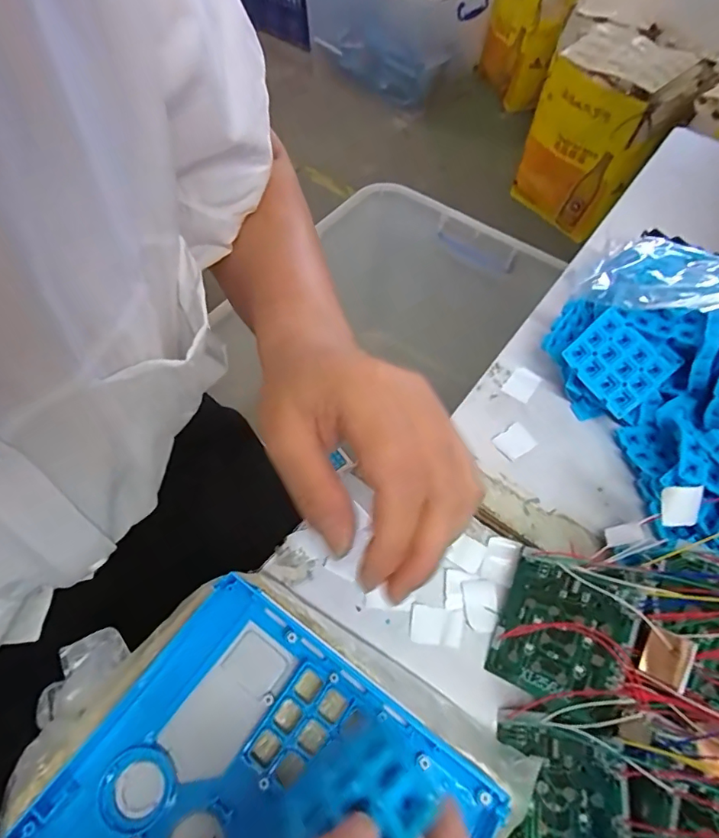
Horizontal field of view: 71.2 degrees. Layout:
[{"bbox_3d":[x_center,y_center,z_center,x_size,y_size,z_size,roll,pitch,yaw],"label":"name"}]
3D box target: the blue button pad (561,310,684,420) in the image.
[{"bbox_3d":[0.178,-0.041,0.342,0.056,0.009,0.059,-41,84,-1],"label":"blue button pad"}]

